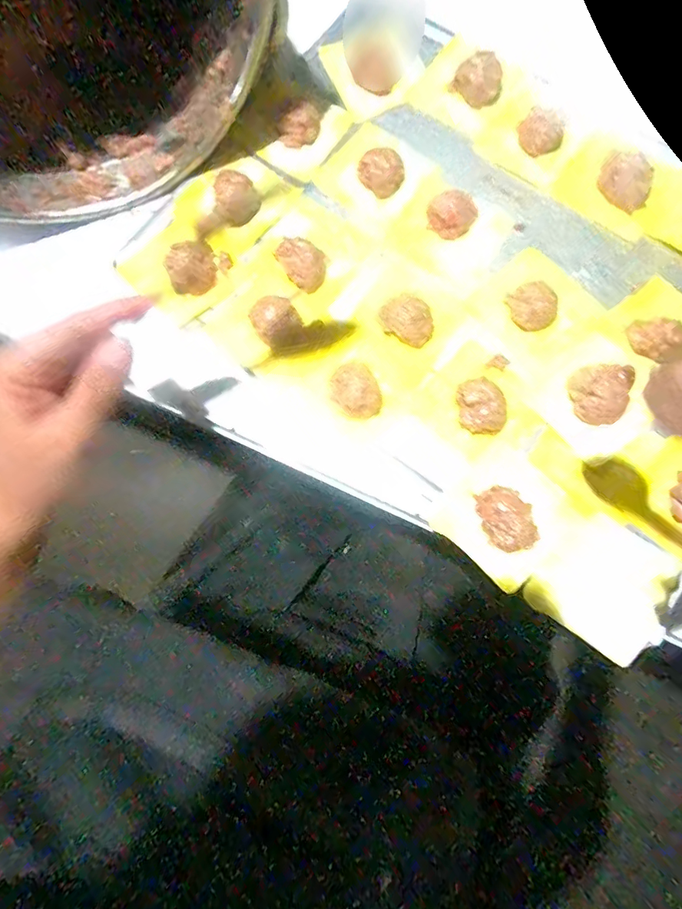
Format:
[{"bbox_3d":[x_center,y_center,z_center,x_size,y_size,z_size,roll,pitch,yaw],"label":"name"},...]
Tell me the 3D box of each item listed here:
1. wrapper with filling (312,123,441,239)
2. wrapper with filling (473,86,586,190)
[{"bbox_3d":[0.024,-0.223,0.353,0.073,0.023,0.079,39,80,10],"label":"wrapper with filling"},{"bbox_3d":[0.148,-0.249,0.358,0.061,0.018,0.066,-44,79,-9],"label":"wrapper with filling"}]

